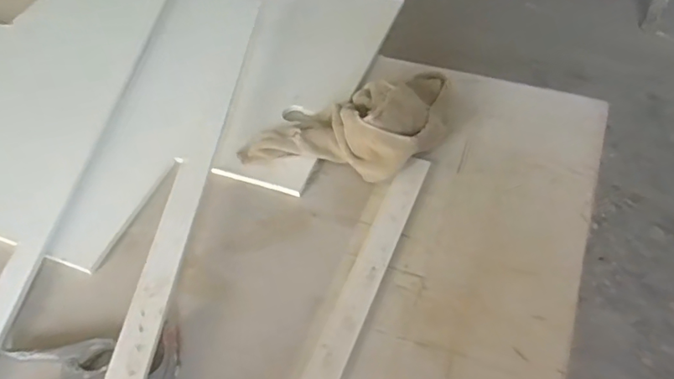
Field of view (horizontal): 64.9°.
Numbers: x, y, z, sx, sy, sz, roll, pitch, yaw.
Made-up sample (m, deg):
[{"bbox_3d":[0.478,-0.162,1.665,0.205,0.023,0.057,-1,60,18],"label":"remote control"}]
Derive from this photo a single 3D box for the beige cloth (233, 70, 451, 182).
[{"bbox_3d":[0.022,-0.114,0.795,0.293,0.096,0.199,7,53,9],"label":"beige cloth"}]

